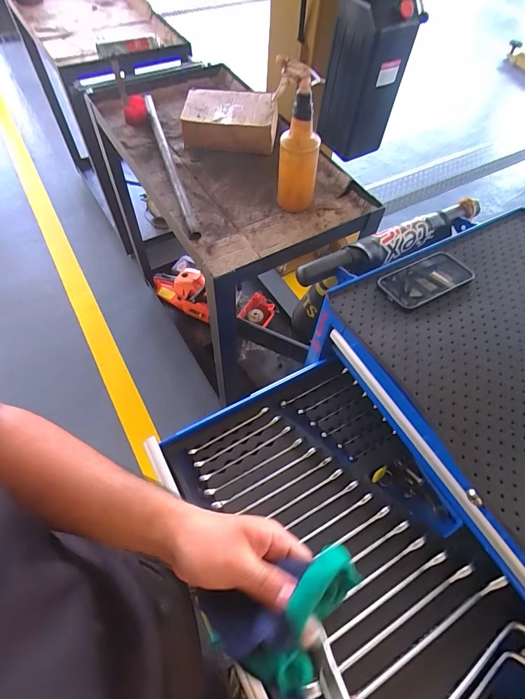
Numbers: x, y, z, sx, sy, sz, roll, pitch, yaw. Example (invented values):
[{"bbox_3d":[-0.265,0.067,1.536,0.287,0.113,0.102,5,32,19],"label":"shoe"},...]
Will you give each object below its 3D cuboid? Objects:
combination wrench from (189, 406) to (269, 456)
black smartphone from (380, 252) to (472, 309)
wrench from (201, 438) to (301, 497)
[{"bbox_3d":[-0.054,0.136,0.623,0.147,0.013,0.010,-26,63,-18],"label":"combination wrench"},{"bbox_3d":[0.260,-0.112,0.593,0.152,0.006,0.072,-23,62,-16],"label":"black smartphone"},{"bbox_3d":[-0.011,0.187,0.592,0.170,0.015,0.011,-23,62,-17],"label":"wrench"}]

